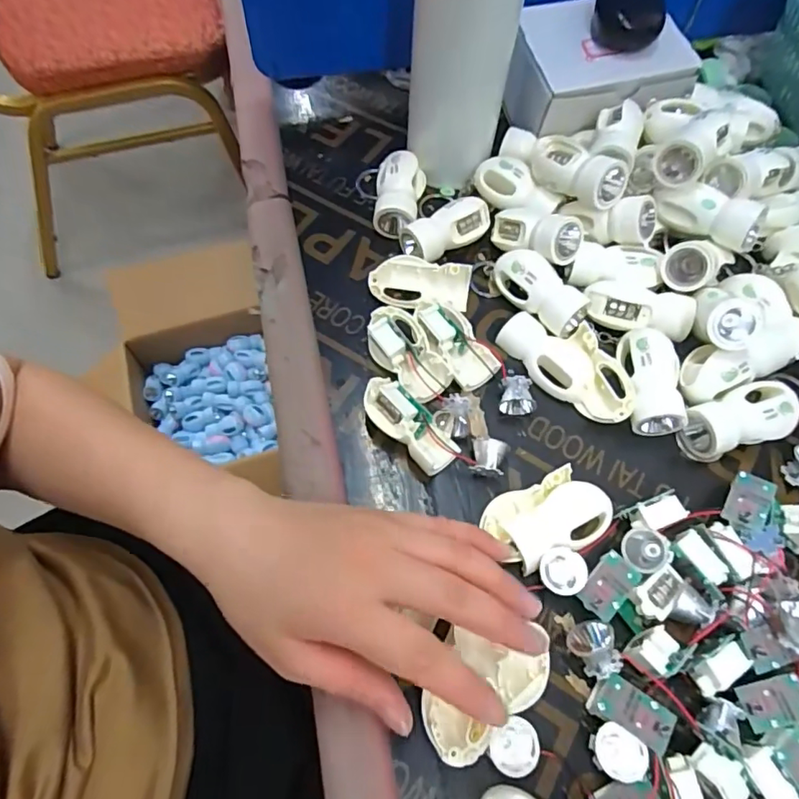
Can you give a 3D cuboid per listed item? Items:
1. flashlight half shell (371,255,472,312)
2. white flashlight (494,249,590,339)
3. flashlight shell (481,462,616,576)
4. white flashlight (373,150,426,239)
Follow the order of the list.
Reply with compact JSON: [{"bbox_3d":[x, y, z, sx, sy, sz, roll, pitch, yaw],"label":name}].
[{"bbox_3d":[0.014,-0.077,0.362,0.066,0.020,0.036,3,63,0],"label":"flashlight half shell"},{"bbox_3d":[0.090,-0.071,0.349,0.025,0.023,0.064,-35,69,-17],"label":"white flashlight"},{"bbox_3d":[0.083,0.066,0.300,0.066,0.019,0.041,-21,66,-11],"label":"flashlight shell"},{"bbox_3d":[-0.002,-0.148,0.395,0.035,0.030,0.060,11,65,7],"label":"white flashlight"}]

